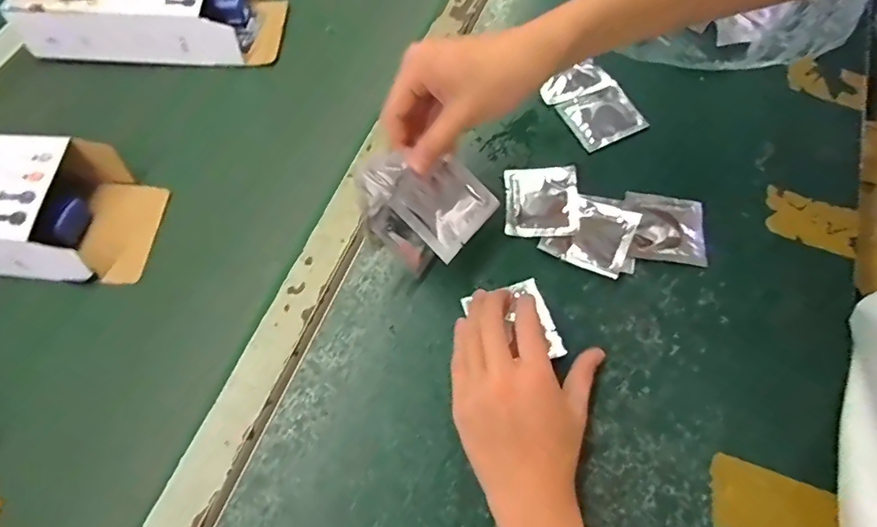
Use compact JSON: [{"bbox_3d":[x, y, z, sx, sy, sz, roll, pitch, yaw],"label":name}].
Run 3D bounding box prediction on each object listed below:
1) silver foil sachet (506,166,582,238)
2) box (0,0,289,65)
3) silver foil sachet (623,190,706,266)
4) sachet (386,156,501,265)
[{"bbox_3d":[0.092,-0.057,0.439,0.064,0.008,0.069,0,67,5],"label":"silver foil sachet"},{"bbox_3d":[-0.297,-0.269,0.518,0.250,0.059,0.112,1,65,1],"label":"box"},{"bbox_3d":[0.199,-0.031,0.430,0.067,0.005,0.062,7,65,7],"label":"silver foil sachet"},{"bbox_3d":[0.004,-0.048,0.383,0.070,0.008,0.069,44,66,-11],"label":"sachet"}]

